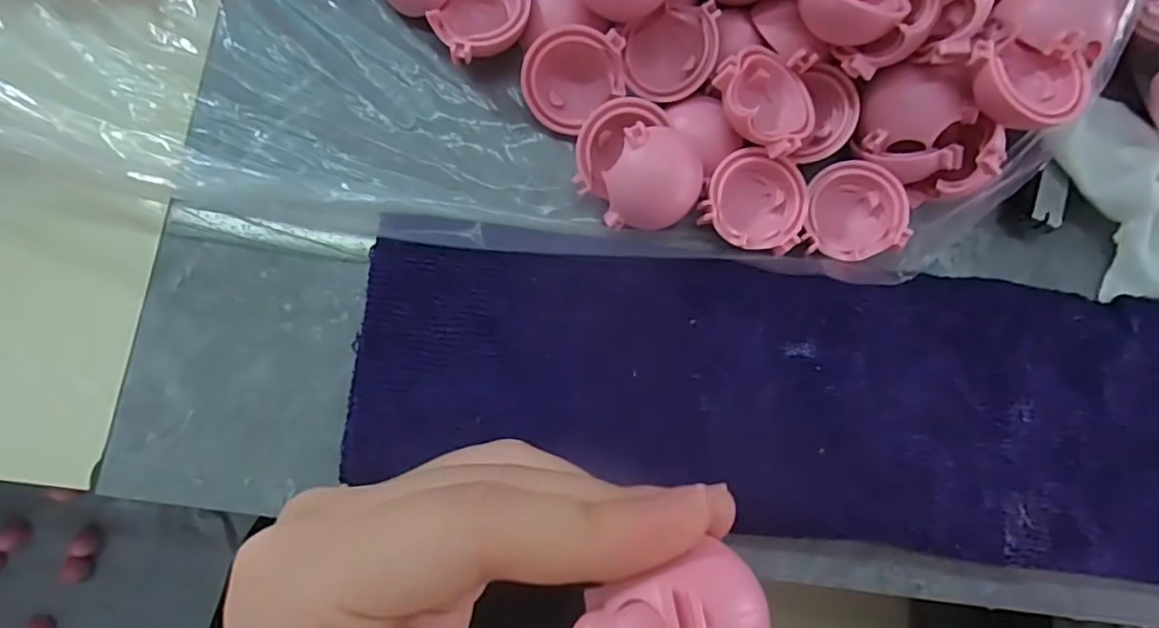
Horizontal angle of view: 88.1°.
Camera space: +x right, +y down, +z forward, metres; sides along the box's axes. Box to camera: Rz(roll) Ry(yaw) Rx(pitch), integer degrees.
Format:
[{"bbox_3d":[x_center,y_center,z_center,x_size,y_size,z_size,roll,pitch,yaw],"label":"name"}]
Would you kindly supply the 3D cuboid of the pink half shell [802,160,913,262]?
[{"bbox_3d":[0.081,-0.031,0.180,0.028,0.013,0.029,1,82,-7],"label":"pink half shell"}]

